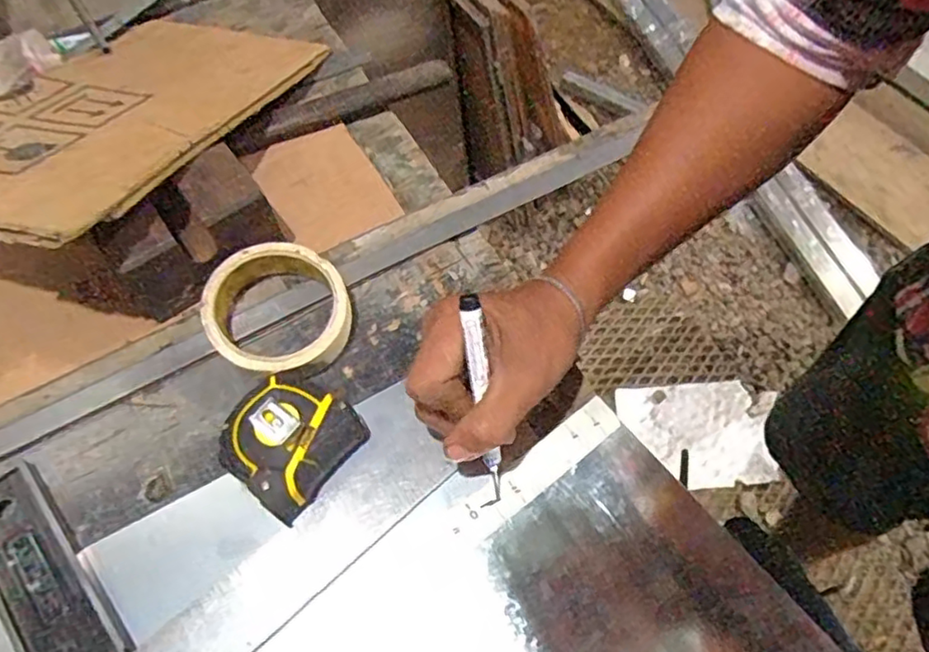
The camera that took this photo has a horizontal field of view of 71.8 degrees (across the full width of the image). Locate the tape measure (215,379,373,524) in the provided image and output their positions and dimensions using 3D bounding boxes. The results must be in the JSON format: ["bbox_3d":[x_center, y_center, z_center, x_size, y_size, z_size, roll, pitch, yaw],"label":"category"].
[{"bbox_3d":[-0.107,0.070,0.388,0.070,0.039,0.074,29,66,19],"label":"tape measure"}]

